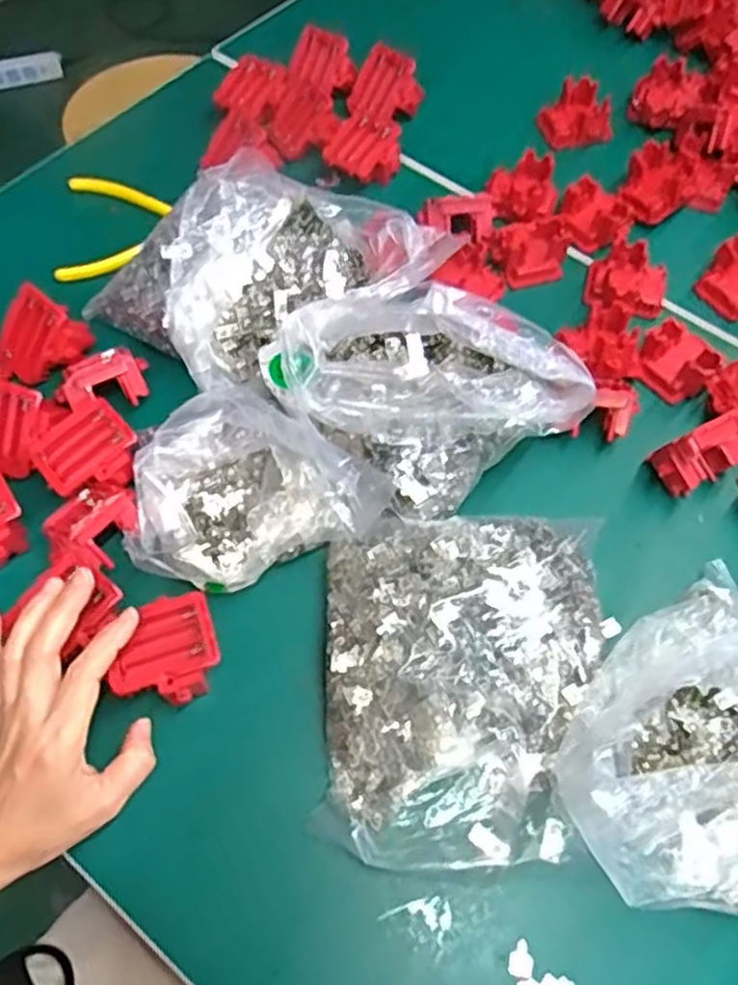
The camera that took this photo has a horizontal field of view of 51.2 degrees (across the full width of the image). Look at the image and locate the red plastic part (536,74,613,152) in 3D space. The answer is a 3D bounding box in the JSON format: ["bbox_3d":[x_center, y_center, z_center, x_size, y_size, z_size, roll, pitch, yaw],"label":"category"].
[{"bbox_3d":[0.201,-0.372,0.764,0.066,0.039,0.062,-17,63,-12],"label":"red plastic part"}]

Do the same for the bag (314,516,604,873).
[{"bbox_3d":[0.061,0.114,0.474,0.174,0.053,0.210,1,61,-2],"label":"bag"}]

